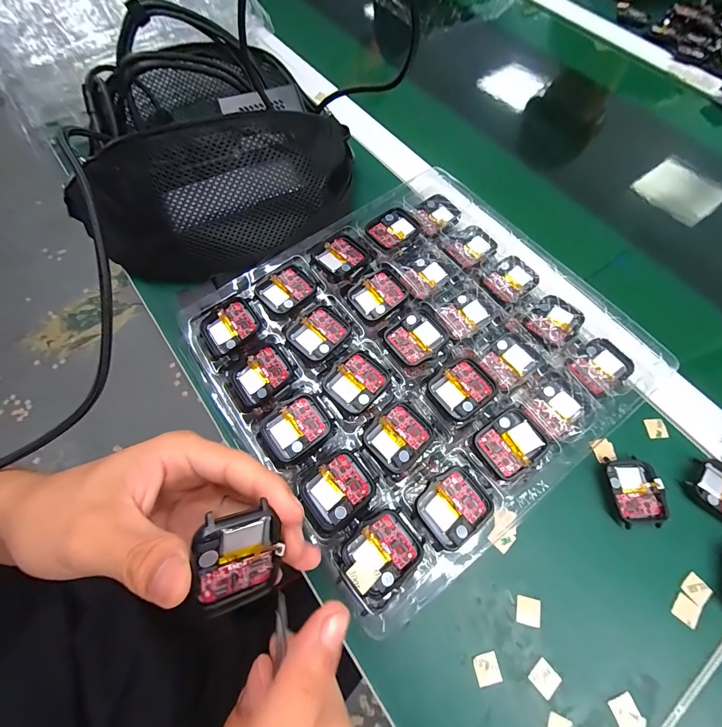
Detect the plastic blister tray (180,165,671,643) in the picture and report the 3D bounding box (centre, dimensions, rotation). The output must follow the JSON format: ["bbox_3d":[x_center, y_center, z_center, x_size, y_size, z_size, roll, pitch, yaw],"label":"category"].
[{"bbox_3d":[0.044,-0.011,0.272,0.289,0.044,0.262,-35,73,-14],"label":"plastic blister tray"}]

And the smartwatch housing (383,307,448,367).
[{"bbox_3d":[0.043,-0.021,0.256,0.041,0.004,0.037,-35,72,-15],"label":"smartwatch housing"}]

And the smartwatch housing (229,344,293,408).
[{"bbox_3d":[-0.074,0.010,0.250,0.043,0.013,0.037,-33,71,-14],"label":"smartwatch housing"}]

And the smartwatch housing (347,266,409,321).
[{"bbox_3d":[0.015,-0.057,0.270,0.043,0.004,0.037,-32,71,-14],"label":"smartwatch housing"}]

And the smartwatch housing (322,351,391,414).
[{"bbox_3d":[-0.002,0.013,0.242,0.036,0.006,0.042,41,72,15],"label":"smartwatch housing"}]

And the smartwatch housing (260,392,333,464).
[{"bbox_3d":[-0.045,0.046,0.237,0.045,0.008,0.036,-32,71,-13],"label":"smartwatch housing"}]

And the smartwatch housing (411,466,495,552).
[{"bbox_3d":[0.058,0.089,0.210,0.046,0.006,0.037,-35,72,-15],"label":"smartwatch housing"}]

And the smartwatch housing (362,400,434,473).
[{"bbox_3d":[0.026,0.048,0.226,0.042,0.004,0.037,-42,74,-17],"label":"smartwatch housing"}]

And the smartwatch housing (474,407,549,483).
[{"bbox_3d":[0.102,0.055,0.230,0.043,0.014,0.036,-33,71,-14],"label":"smartwatch housing"}]

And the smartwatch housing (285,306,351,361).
[{"bbox_3d":[-0.031,-0.024,0.256,0.035,0.006,0.043,40,72,15],"label":"smartwatch housing"}]

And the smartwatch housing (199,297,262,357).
[{"bbox_3d":[-0.103,-0.028,0.264,0.043,0.013,0.037,-36,72,-15],"label":"smartwatch housing"}]

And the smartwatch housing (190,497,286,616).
[{"bbox_3d":[-0.053,0.087,0.147,0.035,0.005,0.049,-7,107,-35],"label":"smartwatch housing"}]

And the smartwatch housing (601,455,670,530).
[{"bbox_3d":[0.202,0.095,0.248,0.037,0.010,0.046,-2,68,-2],"label":"smartwatch housing"}]

